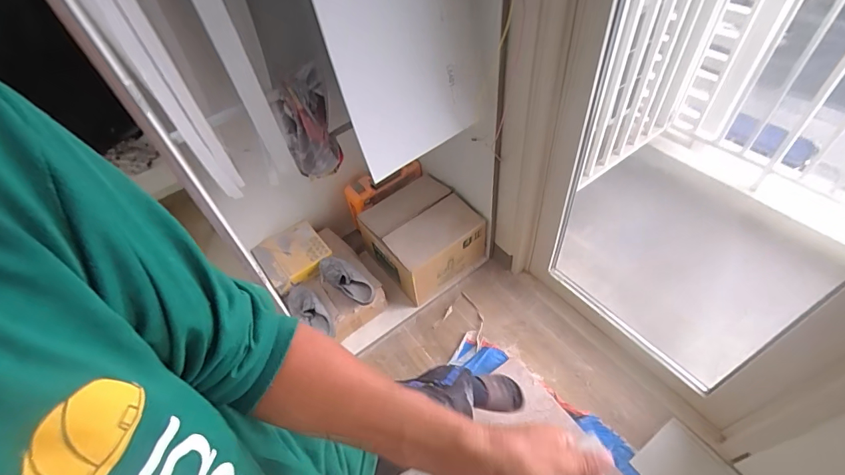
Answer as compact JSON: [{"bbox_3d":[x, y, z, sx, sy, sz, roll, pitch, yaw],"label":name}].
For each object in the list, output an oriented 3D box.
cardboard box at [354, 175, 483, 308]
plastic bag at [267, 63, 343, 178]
[{"bbox_3d":[-0.004,-0.014,1.595,0.367,0.245,0.365,-33,55,-21],"label":"cardboard box"},{"bbox_3d":[-0.301,-0.293,1.099,0.136,0.282,0.090,-20,52,-11],"label":"plastic bag"}]

